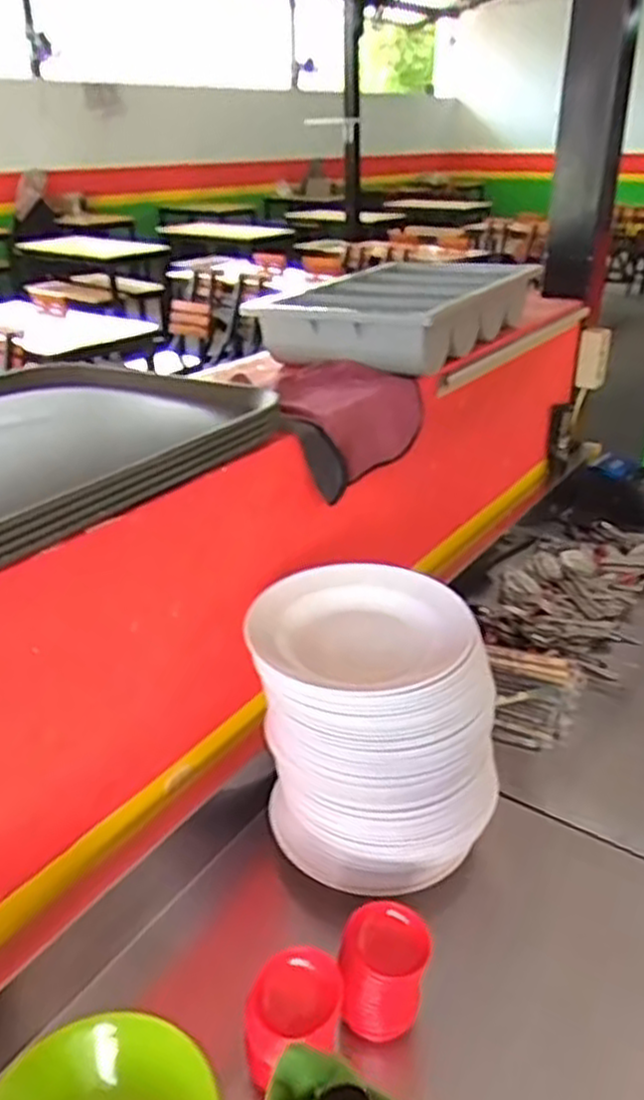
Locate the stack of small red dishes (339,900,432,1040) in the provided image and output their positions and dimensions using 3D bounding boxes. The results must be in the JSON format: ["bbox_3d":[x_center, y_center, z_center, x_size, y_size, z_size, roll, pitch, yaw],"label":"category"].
[{"bbox_3d":[0.054,0.362,0.680,0.072,0.080,0.068,3,28,8],"label":"stack of small red dishes"}]

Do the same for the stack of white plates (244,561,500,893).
[{"bbox_3d":[0.051,0.175,0.813,0.221,0.244,0.226,-5,28,-8],"label":"stack of white plates"}]

